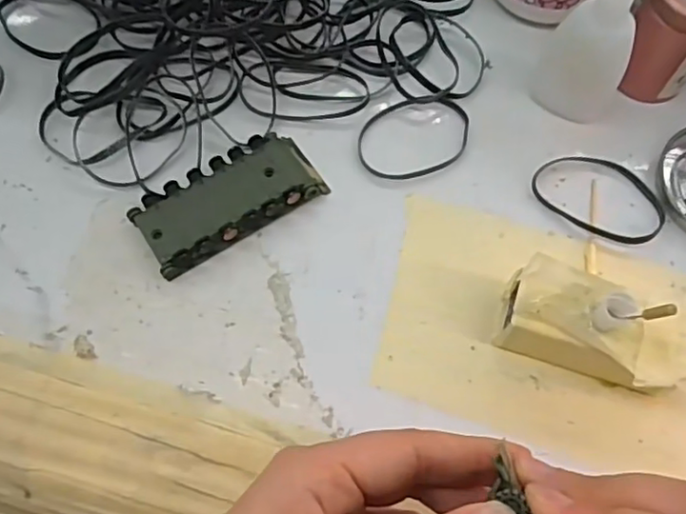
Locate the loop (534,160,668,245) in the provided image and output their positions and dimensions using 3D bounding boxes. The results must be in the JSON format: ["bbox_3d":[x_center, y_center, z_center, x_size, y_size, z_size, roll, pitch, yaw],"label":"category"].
[{"bbox_3d":[0.139,-0.033,0.334,0.069,0.004,0.048,36,70,14],"label":"loop"}]

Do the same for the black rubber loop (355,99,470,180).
[{"bbox_3d":[0.041,-0.068,0.348,0.066,0.005,0.047,-15,67,-7],"label":"black rubber loop"}]

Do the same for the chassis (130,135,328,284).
[{"bbox_3d":[-0.059,-0.030,0.324,0.095,0.015,0.045,-29,69,-13],"label":"chassis"}]

